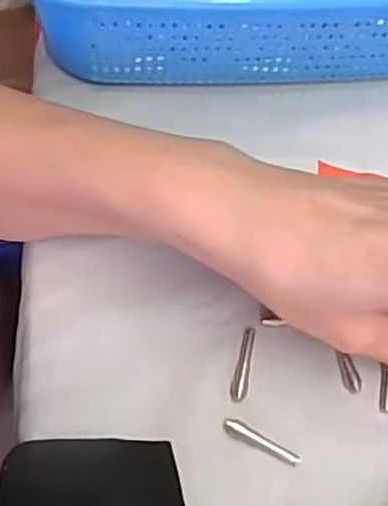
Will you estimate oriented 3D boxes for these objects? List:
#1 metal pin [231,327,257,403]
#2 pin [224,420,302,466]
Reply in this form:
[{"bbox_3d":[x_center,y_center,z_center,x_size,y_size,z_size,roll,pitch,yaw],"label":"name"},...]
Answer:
[{"bbox_3d":[0.019,0.042,0.263,0.006,0.004,0.029,10,62,3],"label":"metal pin"},{"bbox_3d":[0.025,0.069,0.250,0.029,0.004,0.005,24,64,10],"label":"pin"}]

